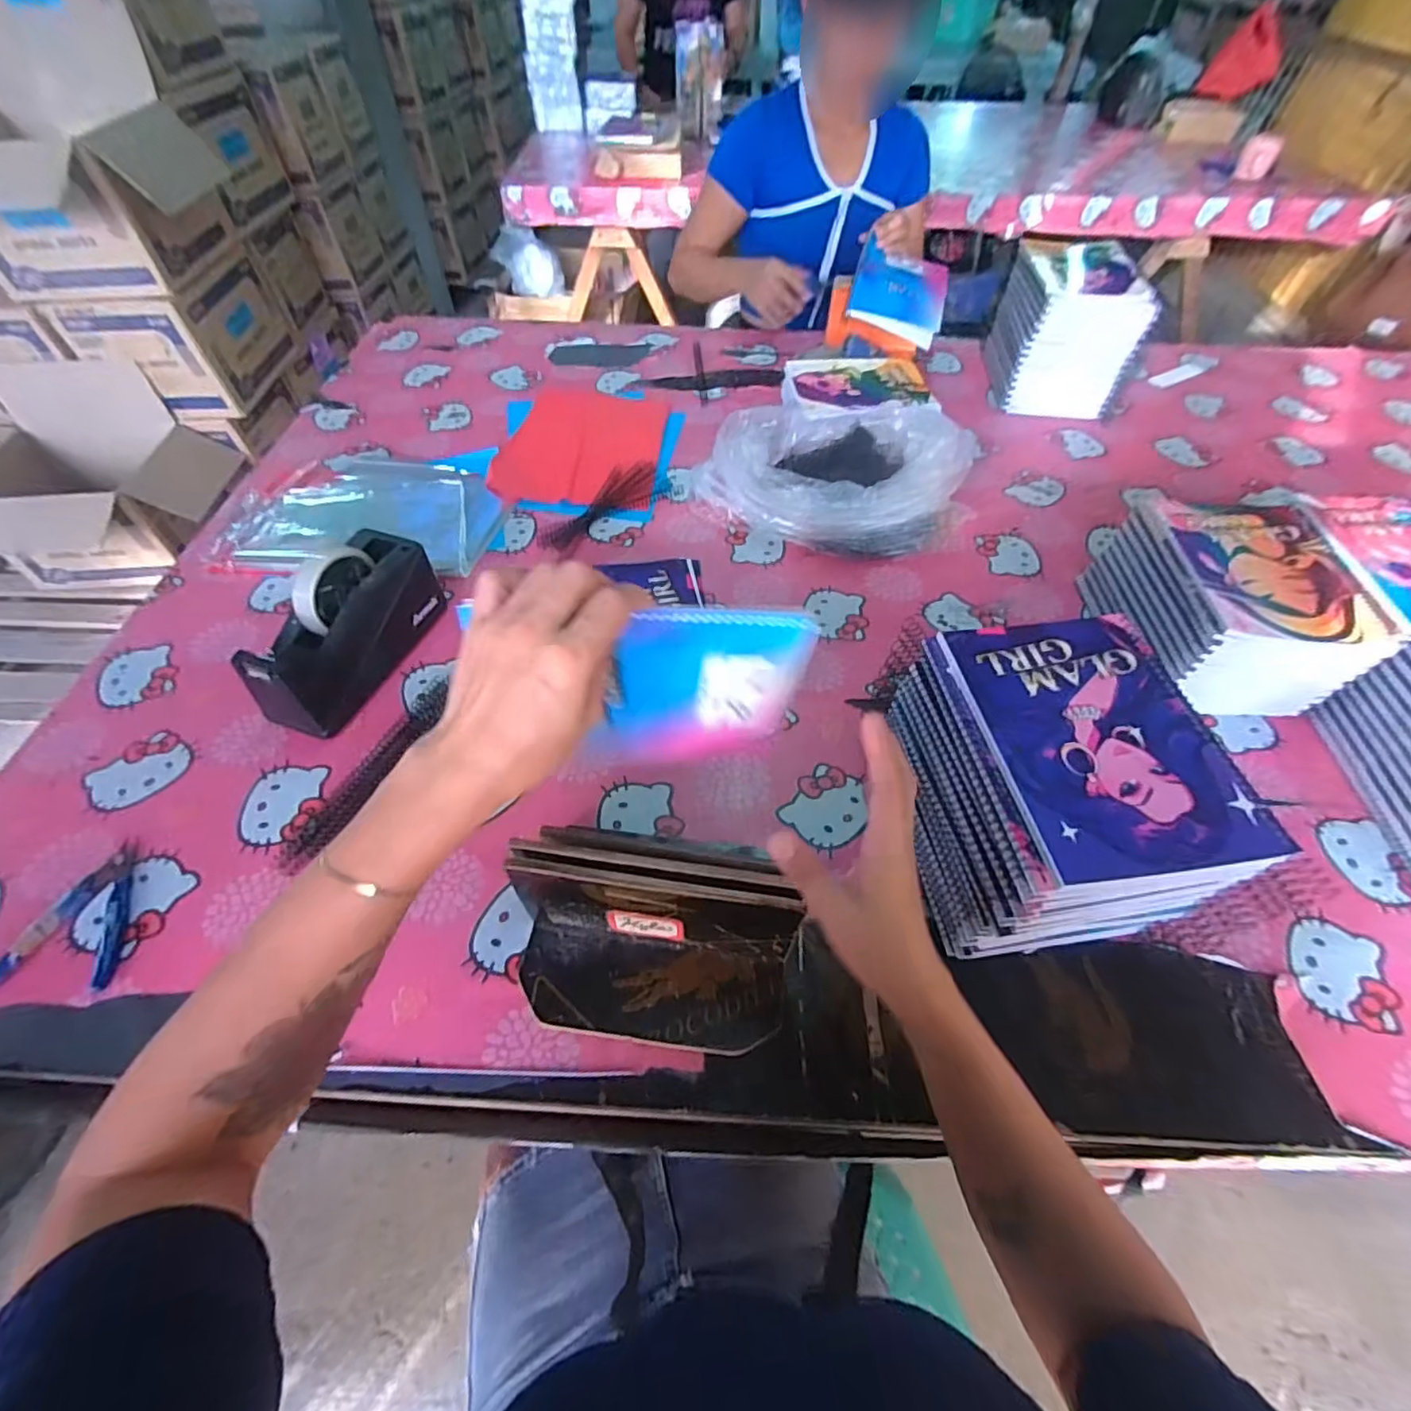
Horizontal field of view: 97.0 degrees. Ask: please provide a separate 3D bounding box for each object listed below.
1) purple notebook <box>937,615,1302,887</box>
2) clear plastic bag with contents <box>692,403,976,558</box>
[{"bbox_3d":[0.256,0.016,0.411,0.141,0.007,0.190,-6,54,-5],"label":"purple notebook"},{"bbox_3d":[0.161,-0.303,0.790,0.292,0.109,0.227,31,59,20],"label":"clear plastic bag with contents"}]

